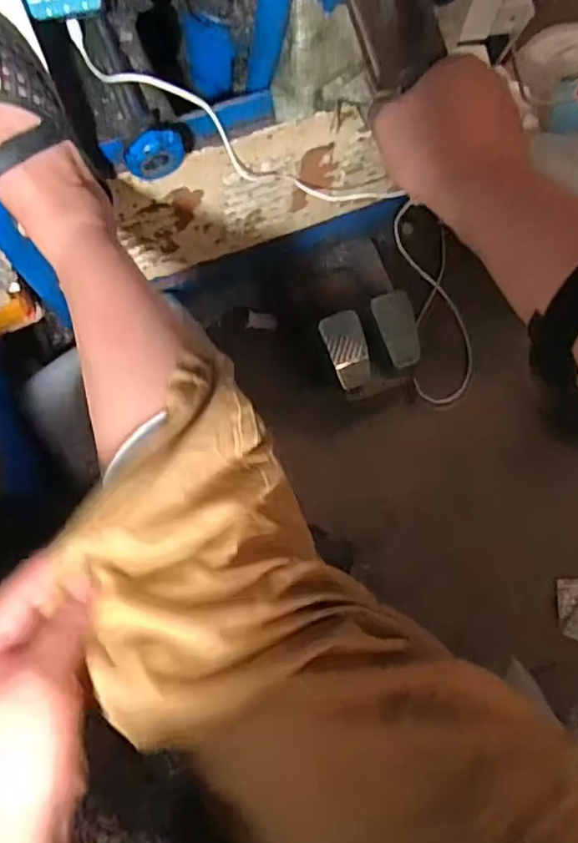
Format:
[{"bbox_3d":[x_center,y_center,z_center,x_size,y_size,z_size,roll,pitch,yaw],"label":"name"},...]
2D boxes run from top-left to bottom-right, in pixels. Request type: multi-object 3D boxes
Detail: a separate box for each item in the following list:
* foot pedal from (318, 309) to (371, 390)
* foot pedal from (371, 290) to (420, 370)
[{"bbox_3d":[0.104,-0.132,1.148,0.076,0.045,0.140,-20,103,-10],"label":"foot pedal"},{"bbox_3d":[0.205,-0.170,1.139,0.066,0.025,0.137,-21,100,-9],"label":"foot pedal"}]

